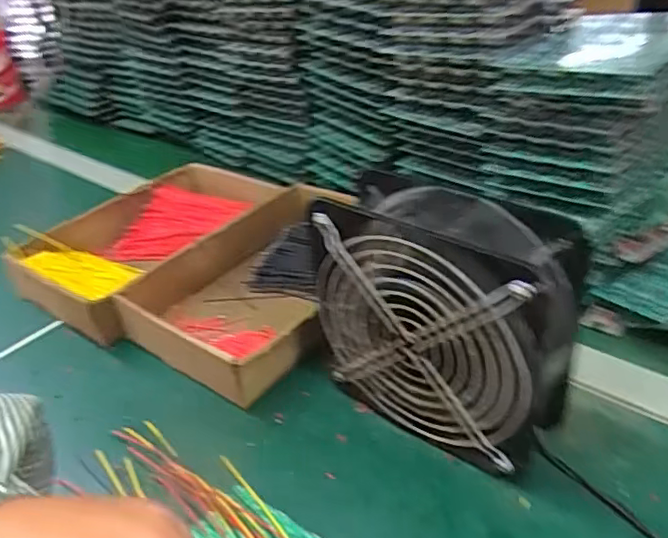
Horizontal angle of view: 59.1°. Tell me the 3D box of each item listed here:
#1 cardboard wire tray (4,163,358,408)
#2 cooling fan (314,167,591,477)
[{"bbox_3d":[-0.123,-0.014,0.543,0.317,0.044,0.227,16,39,30],"label":"cardboard wire tray"},{"bbox_3d":[0.059,0.033,0.354,0.146,0.152,0.060,20,42,34],"label":"cooling fan"}]

